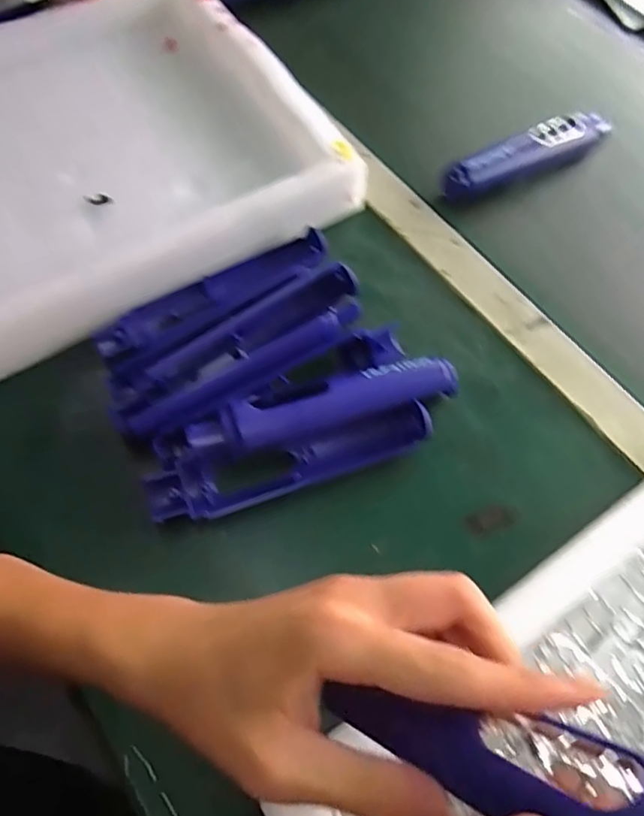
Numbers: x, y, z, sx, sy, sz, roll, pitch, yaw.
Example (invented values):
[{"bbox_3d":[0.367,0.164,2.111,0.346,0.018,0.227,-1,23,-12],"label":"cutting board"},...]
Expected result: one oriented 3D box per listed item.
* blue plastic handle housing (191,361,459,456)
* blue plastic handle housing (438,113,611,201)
[{"bbox_3d":[0.005,-0.001,0.360,0.170,0.024,0.028,-17,66,-10],"label":"blue plastic handle housing"},{"bbox_3d":[0.175,-0.214,0.480,0.175,0.024,0.034,-24,67,-13],"label":"blue plastic handle housing"}]

